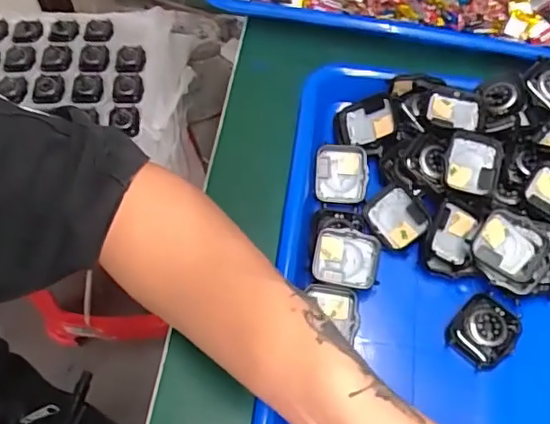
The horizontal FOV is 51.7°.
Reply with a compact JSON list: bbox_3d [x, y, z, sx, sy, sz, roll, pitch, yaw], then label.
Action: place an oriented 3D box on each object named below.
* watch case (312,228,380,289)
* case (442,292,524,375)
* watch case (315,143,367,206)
[{"bbox_3d":[0.047,0.032,0.384,0.042,0.010,0.038,9,78,4],"label":"watch case"},{"bbox_3d":[0.136,0.075,0.364,0.039,0.009,0.044,39,69,19],"label":"case"},{"bbox_3d":[0.049,-0.028,0.420,0.038,0.013,0.043,3,93,1],"label":"watch case"}]

